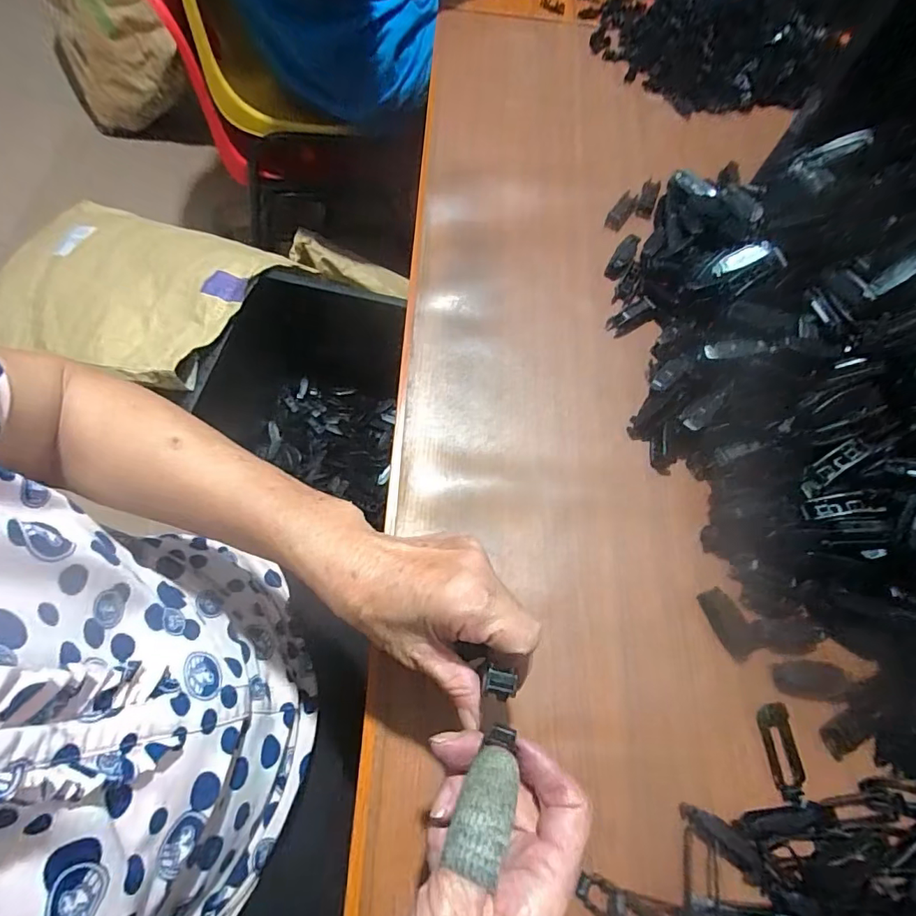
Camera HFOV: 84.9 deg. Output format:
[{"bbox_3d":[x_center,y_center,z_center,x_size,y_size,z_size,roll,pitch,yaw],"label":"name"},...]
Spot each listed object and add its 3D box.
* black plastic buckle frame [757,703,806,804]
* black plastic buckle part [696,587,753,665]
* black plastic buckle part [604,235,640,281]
[{"bbox_3d":[0.225,0.203,0.346,0.022,0.006,0.058,-6,69,-5],"label":"black plastic buckle frame"},{"bbox_3d":[0.205,0.124,0.378,0.024,0.004,0.052,-20,71,-11],"label":"black plastic buckle part"},{"bbox_3d":[0.168,-0.203,0.506,0.019,0.007,0.058,28,69,8],"label":"black plastic buckle part"}]

